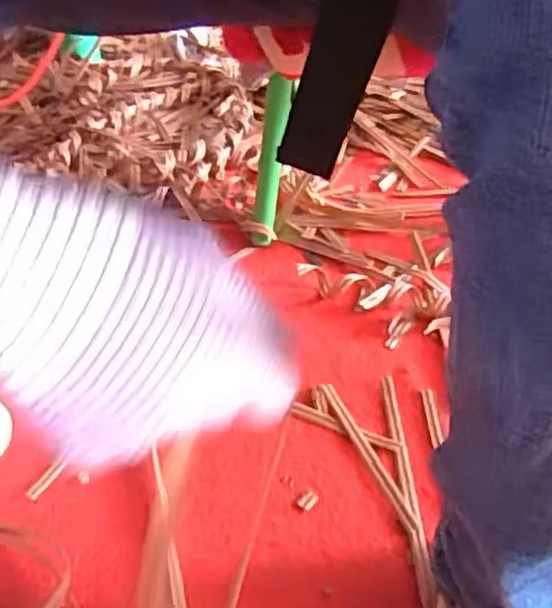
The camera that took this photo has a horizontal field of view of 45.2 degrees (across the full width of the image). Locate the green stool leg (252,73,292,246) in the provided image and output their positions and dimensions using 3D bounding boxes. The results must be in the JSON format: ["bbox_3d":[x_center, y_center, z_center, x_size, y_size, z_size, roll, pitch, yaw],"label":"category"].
[{"bbox_3d":[-0.006,-0.158,0.741,0.028,0.182,0.031,11,16,13],"label":"green stool leg"}]

